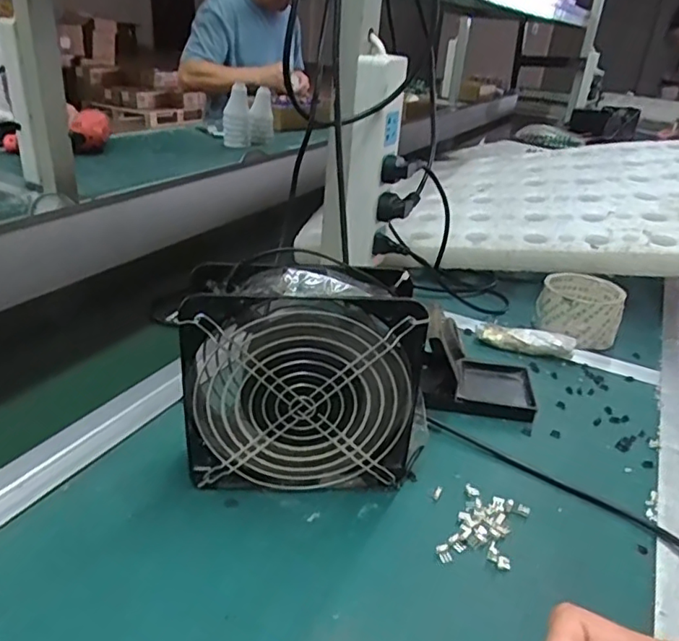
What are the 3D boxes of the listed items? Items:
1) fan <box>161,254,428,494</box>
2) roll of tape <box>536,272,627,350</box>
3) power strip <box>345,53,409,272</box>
[{"bbox_3d":[-0.022,0.041,0.386,0.157,0.153,0.056,2,28,-5],"label":"fan"},{"bbox_3d":[0.264,-0.011,0.625,0.082,0.054,0.086,19,31,26],"label":"roll of tape"},{"bbox_3d":[0.036,-0.166,0.610,0.042,0.210,0.055,15,29,19],"label":"power strip"}]

